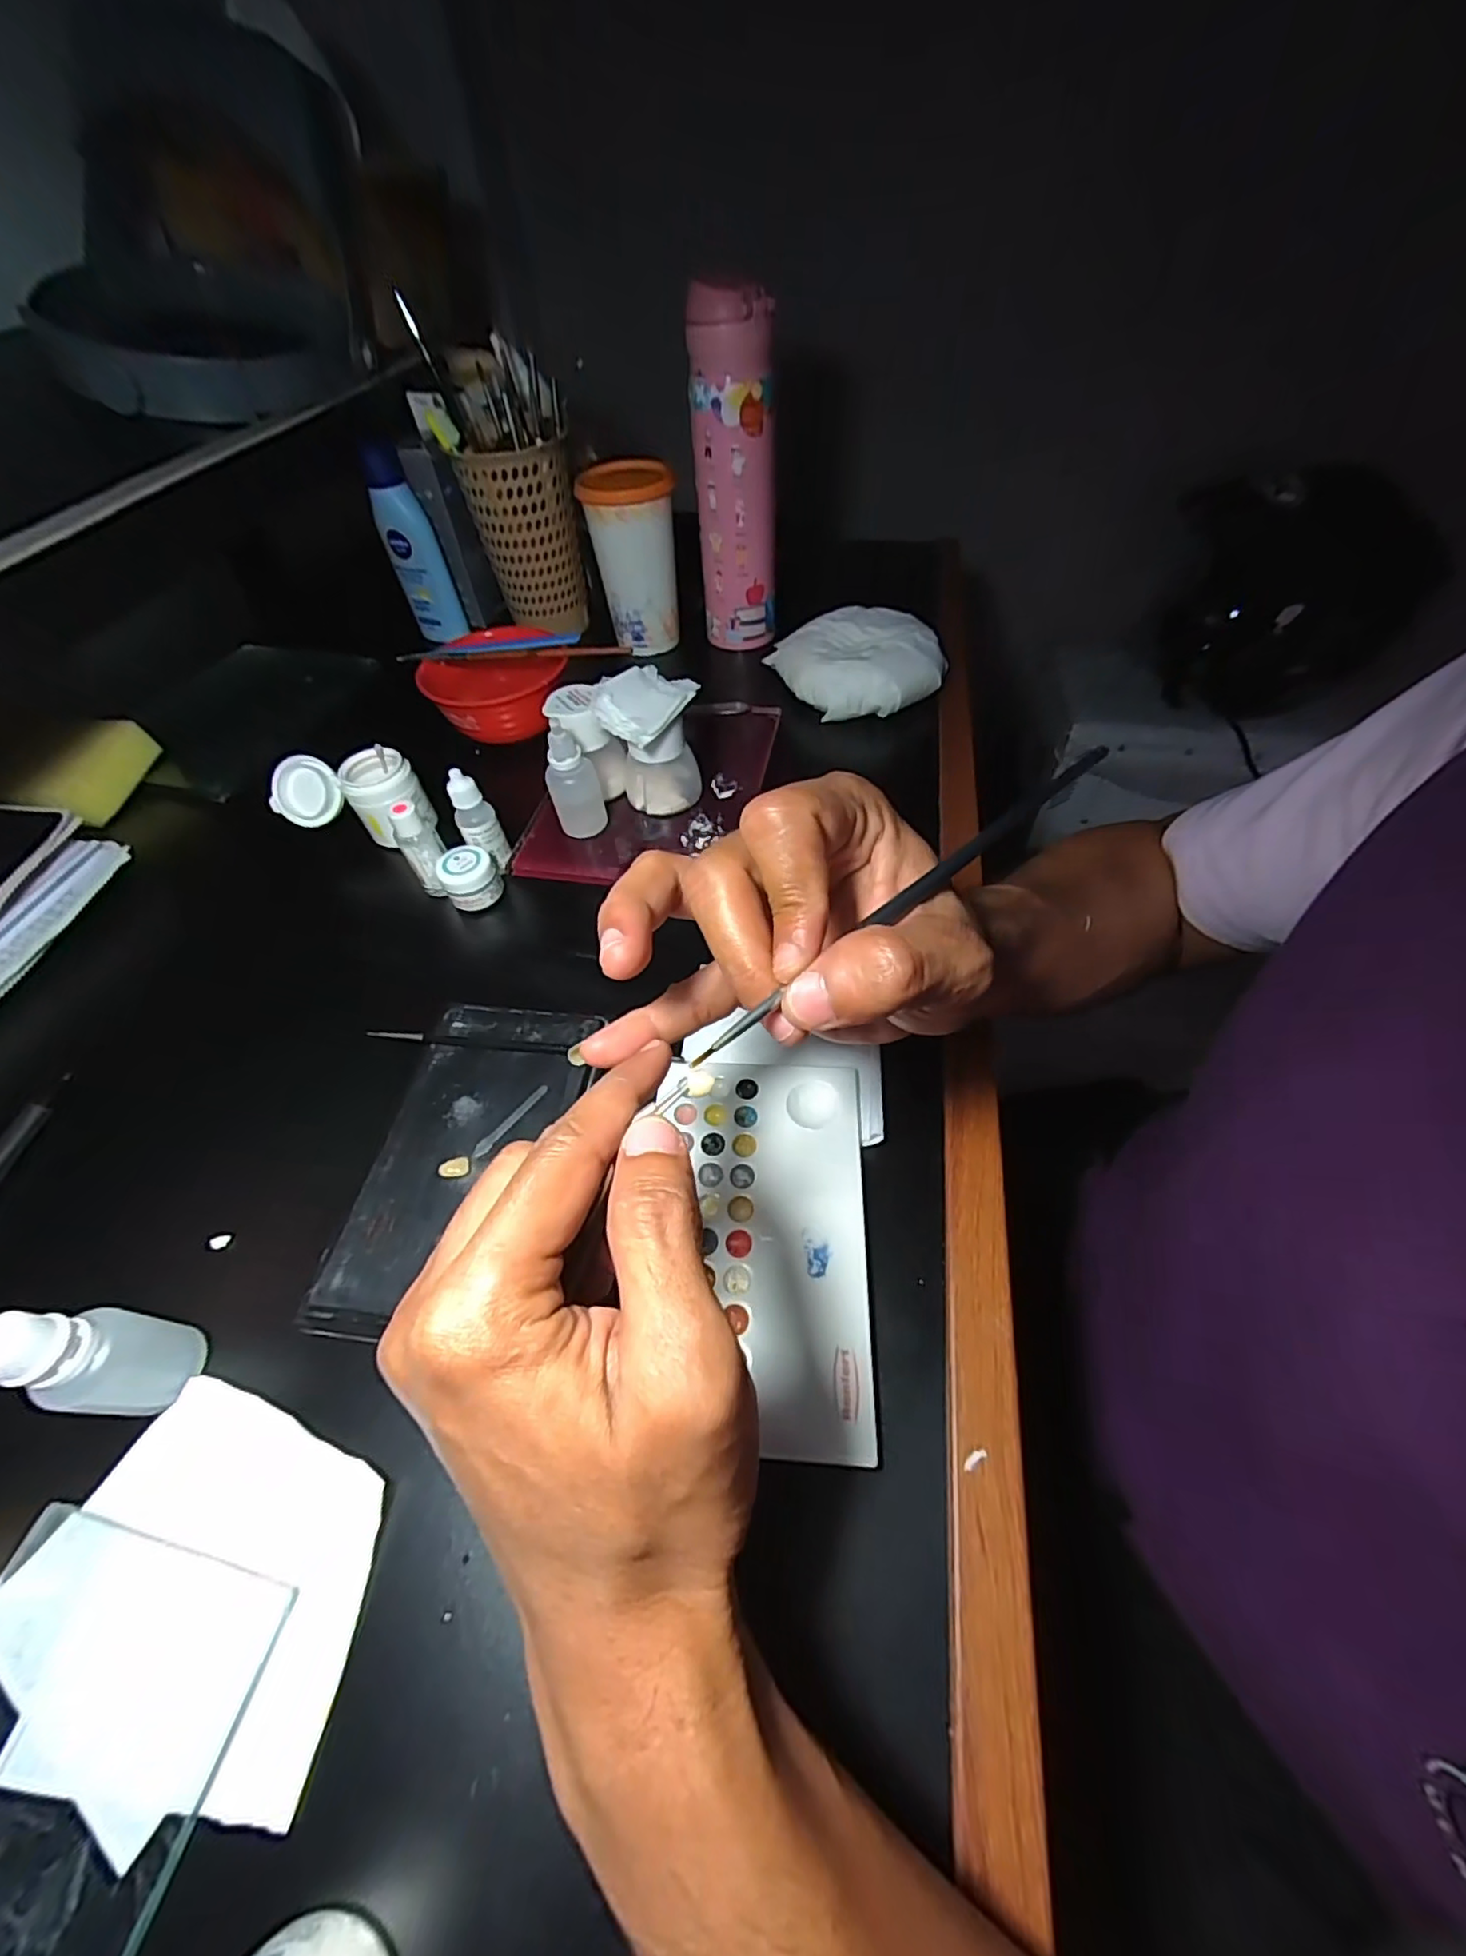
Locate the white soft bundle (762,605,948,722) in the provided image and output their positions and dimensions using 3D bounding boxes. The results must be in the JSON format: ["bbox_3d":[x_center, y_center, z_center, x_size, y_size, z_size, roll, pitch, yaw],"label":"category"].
[{"bbox_3d":[0.100,-0.252,0.515,0.112,0.048,0.120,-30,57,-18],"label":"white soft bundle"}]

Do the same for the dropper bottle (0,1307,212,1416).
[{"bbox_3d":[-0.219,0.130,0.217,0.022,0.076,0.027,29,59,22],"label":"dropper bottle"}]

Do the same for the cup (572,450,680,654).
[{"bbox_3d":[-0.083,-0.356,0.545,0.069,0.122,0.072,-3,53,0],"label":"cup"}]

